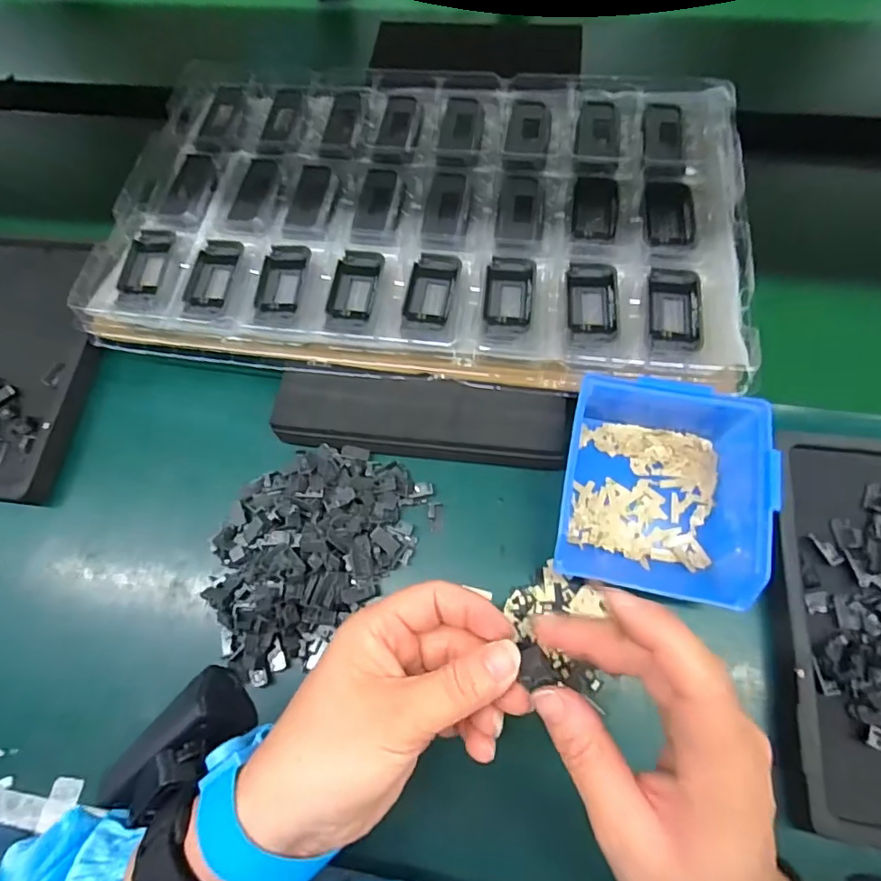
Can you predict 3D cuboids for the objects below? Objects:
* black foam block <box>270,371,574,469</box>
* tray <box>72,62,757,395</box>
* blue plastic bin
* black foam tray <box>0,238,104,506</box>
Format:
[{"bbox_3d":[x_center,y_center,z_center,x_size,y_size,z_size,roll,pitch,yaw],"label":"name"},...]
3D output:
[{"bbox_3d":[-0.013,-0.018,0.404,0.216,0.032,0.054,5,68,5],"label":"black foam block"},{"bbox_3d":[-0.016,-0.200,0.442,0.501,0.021,0.302,6,68,6],"label":"tray"},{"bbox_3d":[0.149,0.030,0.363,0.128,0.067,0.136,12,68,8],"label":"blue plastic bin"},{"bbox_3d":[-0.366,-0.075,0.454,0.156,0.032,0.244,5,65,-1],"label":"black foam tray"}]

